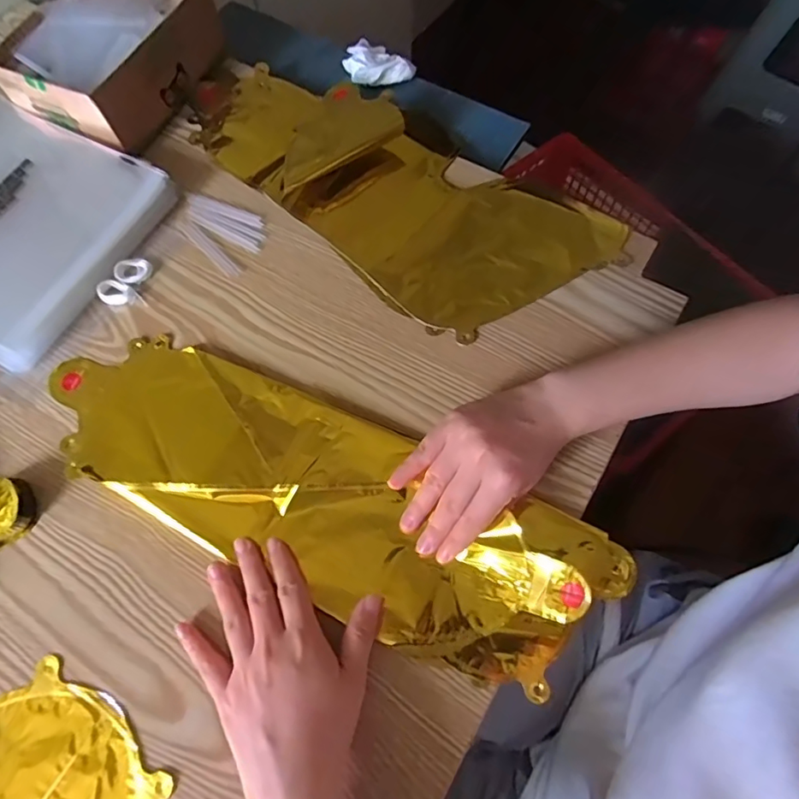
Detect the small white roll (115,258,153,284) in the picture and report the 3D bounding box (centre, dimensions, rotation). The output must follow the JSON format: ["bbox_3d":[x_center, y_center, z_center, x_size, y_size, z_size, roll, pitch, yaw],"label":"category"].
[{"bbox_3d":[-0.230,-0.111,0.459,0.029,0.009,0.021,-15,68,-5],"label":"small white roll"}]

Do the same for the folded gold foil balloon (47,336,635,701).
[{"bbox_3d":[-0.066,0.063,0.385,0.430,0.025,0.130,24,70,12],"label":"folded gold foil balloon"}]

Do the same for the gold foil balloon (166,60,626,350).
[{"bbox_3d":[-0.020,-0.214,0.501,0.442,0.038,0.198,38,73,15],"label":"gold foil balloon"}]

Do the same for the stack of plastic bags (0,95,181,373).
[{"bbox_3d":[-0.349,-0.155,0.469,0.215,0.031,0.210,26,70,11],"label":"stack of plastic bags"}]

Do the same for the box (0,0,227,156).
[{"bbox_3d":[-0.278,-0.338,0.521,0.142,0.071,0.192,21,69,9],"label":"box"}]

